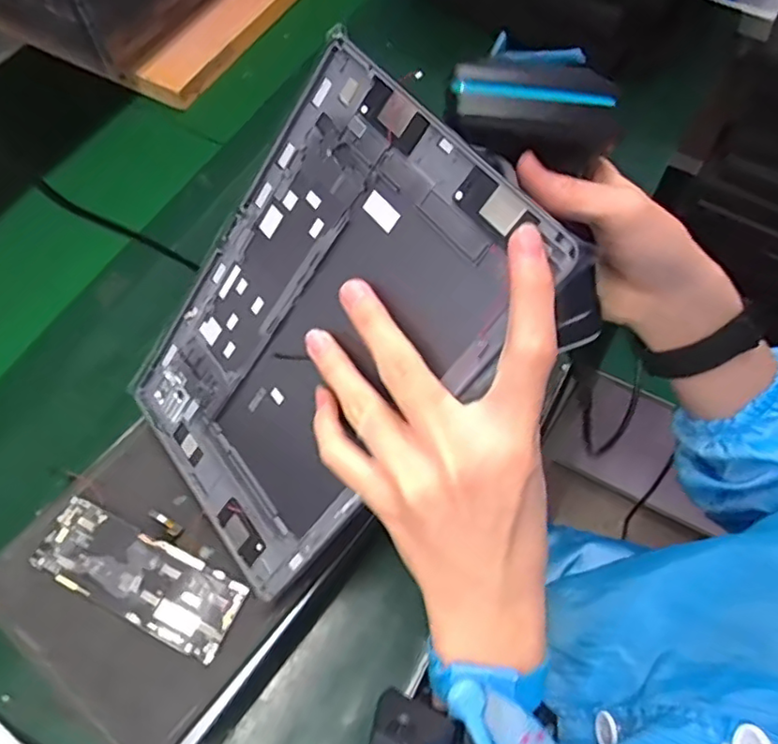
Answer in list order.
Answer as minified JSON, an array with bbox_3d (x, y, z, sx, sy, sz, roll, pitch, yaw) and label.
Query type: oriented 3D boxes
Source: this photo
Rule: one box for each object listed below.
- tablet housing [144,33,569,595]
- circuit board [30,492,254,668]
[{"bbox_3d":[-0.044,-0.017,0.317,0.167,0.009,0.252,50,117,21],"label":"tablet housing"},{"bbox_3d":[-0.146,0.118,0.349,0.122,0.005,0.044,23,66,11],"label":"circuit board"}]

